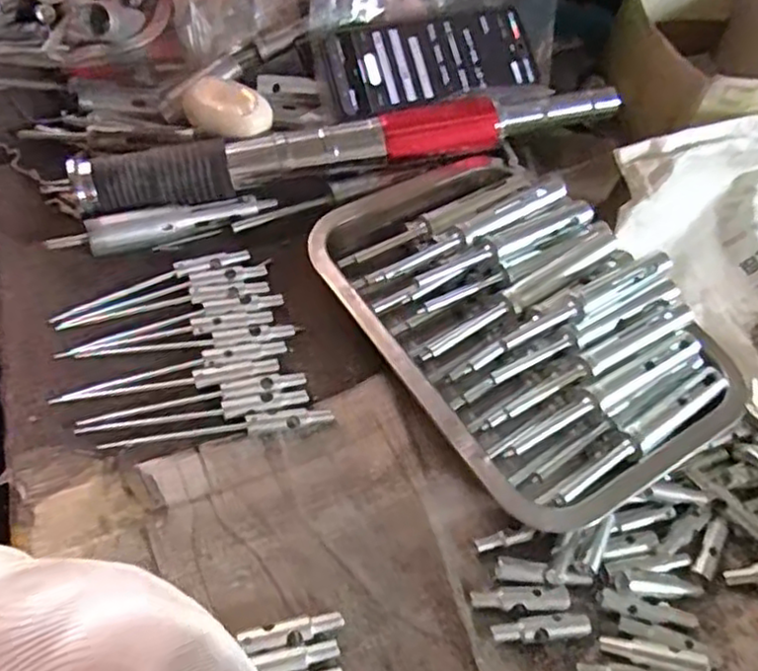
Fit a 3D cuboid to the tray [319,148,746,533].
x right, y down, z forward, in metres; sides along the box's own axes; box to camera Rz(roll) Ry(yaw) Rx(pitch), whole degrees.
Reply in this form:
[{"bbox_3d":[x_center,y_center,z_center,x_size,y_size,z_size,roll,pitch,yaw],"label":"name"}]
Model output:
[{"bbox_3d":[0.086,-0.018,0.432,0.176,0.053,0.257,-26,61,-21],"label":"tray"}]

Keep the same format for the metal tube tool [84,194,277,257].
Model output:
[{"bbox_3d":[-0.134,-0.080,0.472,0.125,0.019,0.017,-17,58,-16],"label":"metal tube tool"}]

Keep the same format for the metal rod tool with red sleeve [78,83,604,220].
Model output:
[{"bbox_3d":[-0.014,-0.140,0.507,0.403,0.046,0.047,-13,57,-14],"label":"metal rod tool with red sleeve"}]

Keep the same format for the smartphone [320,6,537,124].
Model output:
[{"bbox_3d":[0.042,-0.212,0.529,0.162,0.014,0.078,-15,80,-11],"label":"smartphone"}]

